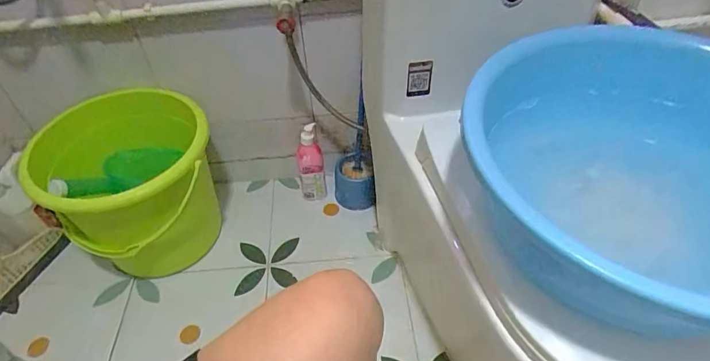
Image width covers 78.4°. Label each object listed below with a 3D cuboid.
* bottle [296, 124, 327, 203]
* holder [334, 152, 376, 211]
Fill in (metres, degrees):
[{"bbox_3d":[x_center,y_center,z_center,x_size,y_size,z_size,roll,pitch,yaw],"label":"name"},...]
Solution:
[{"bbox_3d":[-0.109,-0.032,1.060,0.060,0.212,0.067,-12,46,-8],"label":"bottle"},{"bbox_3d":[-0.003,0.003,1.074,0.097,0.129,0.091,-5,46,-1],"label":"holder"}]

